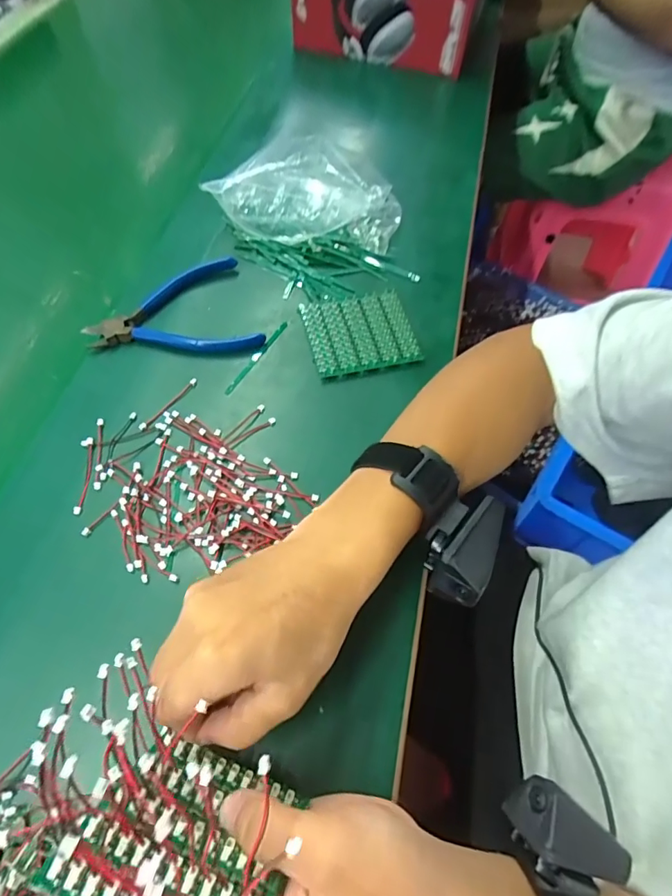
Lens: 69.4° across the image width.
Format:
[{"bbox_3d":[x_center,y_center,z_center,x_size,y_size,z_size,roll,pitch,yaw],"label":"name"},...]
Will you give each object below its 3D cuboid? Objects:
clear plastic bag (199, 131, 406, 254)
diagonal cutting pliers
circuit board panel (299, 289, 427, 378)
[{"bbox_3d":[-0.027,-0.240,0.458,0.176,0.057,0.091,5,60,3],"label":"clear plastic bag"},{"bbox_3d":[-0.139,-0.121,0.419,0.139,0.011,0.104,-10,61,-6],"label":"diagonal cutting pliers"},{"bbox_3d":[0.019,-0.100,0.414,0.085,0.010,0.079,-11,61,-7],"label":"circuit board panel"}]

